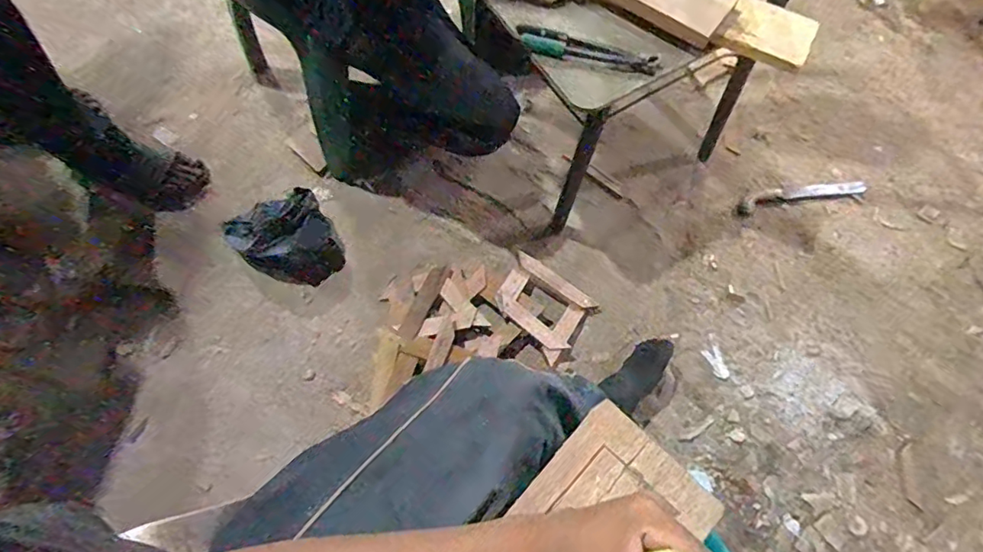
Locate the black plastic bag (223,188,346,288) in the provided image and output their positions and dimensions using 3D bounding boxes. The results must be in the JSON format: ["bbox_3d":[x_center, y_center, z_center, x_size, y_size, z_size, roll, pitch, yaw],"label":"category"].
[{"bbox_3d":[-0.430,-0.076,1.158,0.194,0.087,0.199,-33,72,-15],"label":"black plastic bag"}]

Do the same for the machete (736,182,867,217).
[{"bbox_3d":[0.738,-0.193,1.322,0.345,0.023,0.049,-13,68,-8],"label":"machete"}]

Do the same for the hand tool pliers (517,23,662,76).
[{"bbox_3d":[0.149,-0.351,0.859,0.218,0.019,0.047,12,67,2],"label":"hand tool pliers"}]

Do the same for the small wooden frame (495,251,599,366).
[{"bbox_3d":[0.096,0.061,1.128,0.184,0.032,0.178,38,55,9],"label":"small wooden frame"}]

